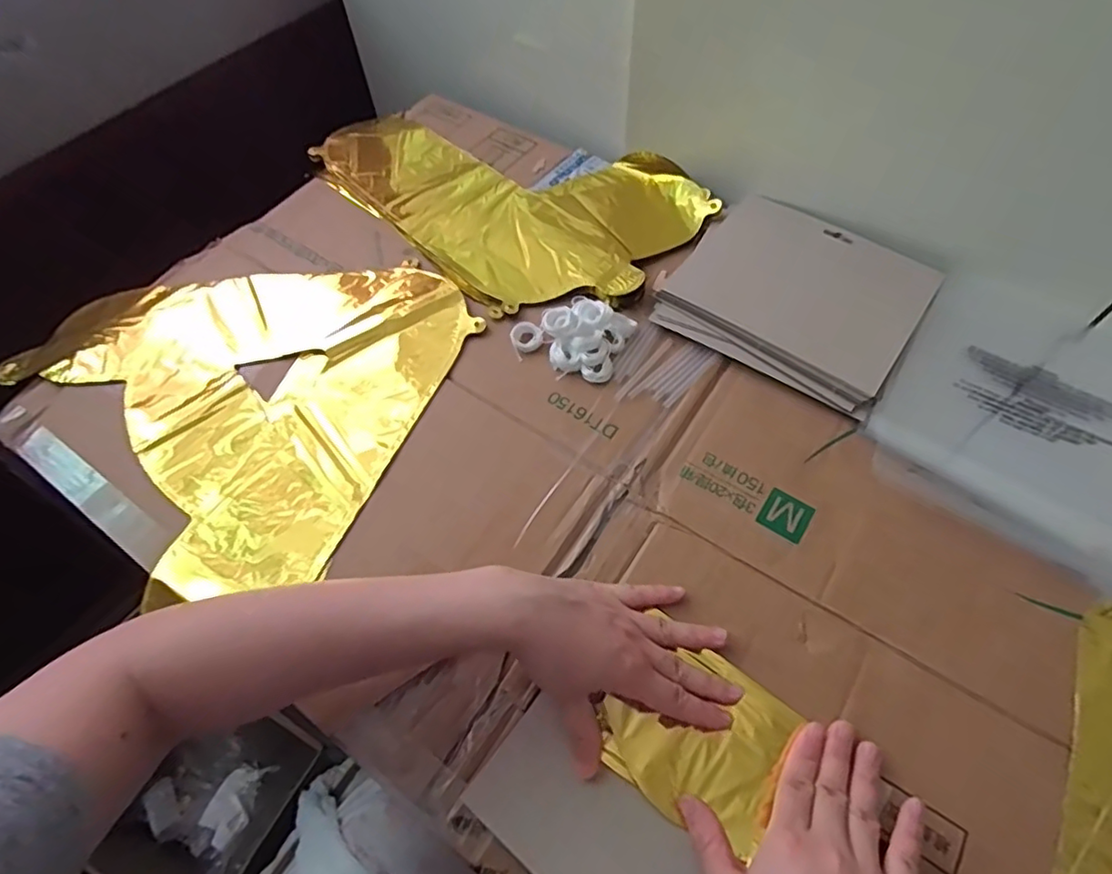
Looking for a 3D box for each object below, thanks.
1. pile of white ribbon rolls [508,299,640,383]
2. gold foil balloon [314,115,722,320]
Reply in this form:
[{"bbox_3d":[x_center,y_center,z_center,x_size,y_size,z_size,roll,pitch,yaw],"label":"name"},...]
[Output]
[{"bbox_3d":[0.017,-0.089,0.509,0.086,0.023,0.078,34,66,19],"label":"pile of white ribbon rolls"},{"bbox_3d":[-0.050,-0.264,0.630,0.251,0.022,0.378,-40,66,-19],"label":"gold foil balloon"}]

